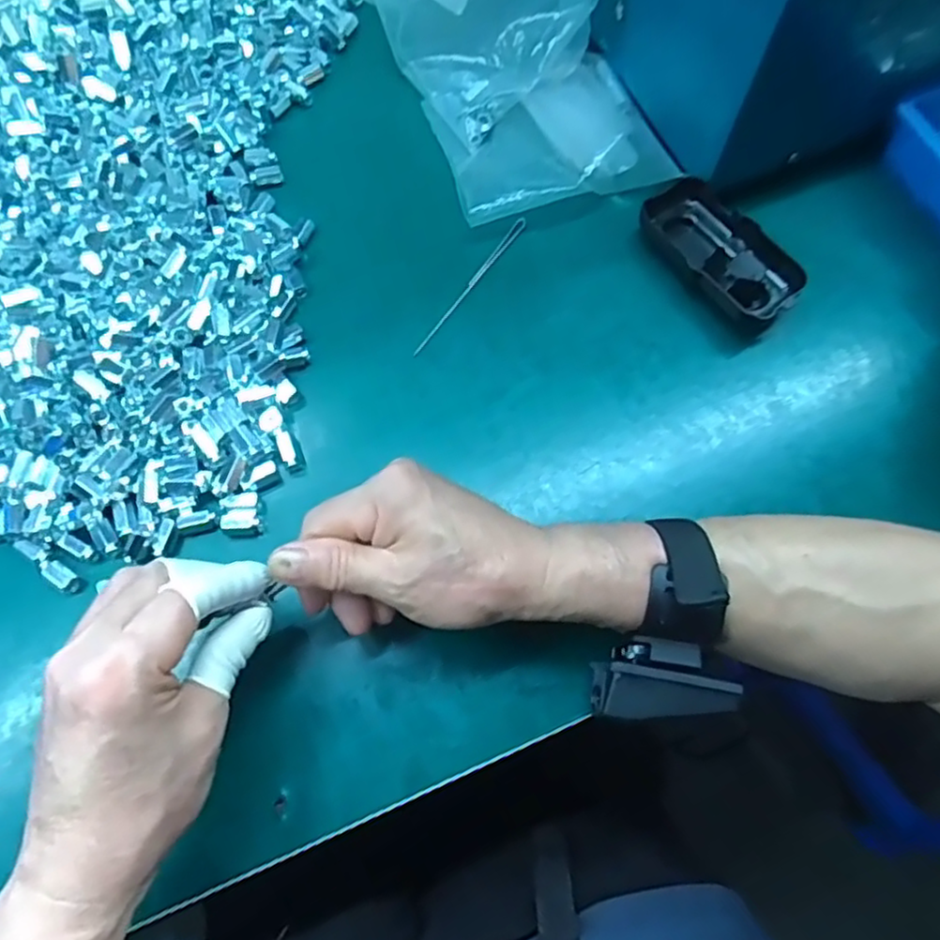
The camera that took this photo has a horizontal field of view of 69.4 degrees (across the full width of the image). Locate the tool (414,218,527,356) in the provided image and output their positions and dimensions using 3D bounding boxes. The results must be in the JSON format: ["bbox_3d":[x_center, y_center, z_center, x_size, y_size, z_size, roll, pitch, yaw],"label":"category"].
[{"bbox_3d":[0.002,-0.123,0.450,0.006,0.005,0.125,33,74,10],"label":"tool"}]

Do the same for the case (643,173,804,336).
[{"bbox_3d":[0.161,-0.139,0.439,0.057,0.024,0.111,-39,75,-13],"label":"case"}]

